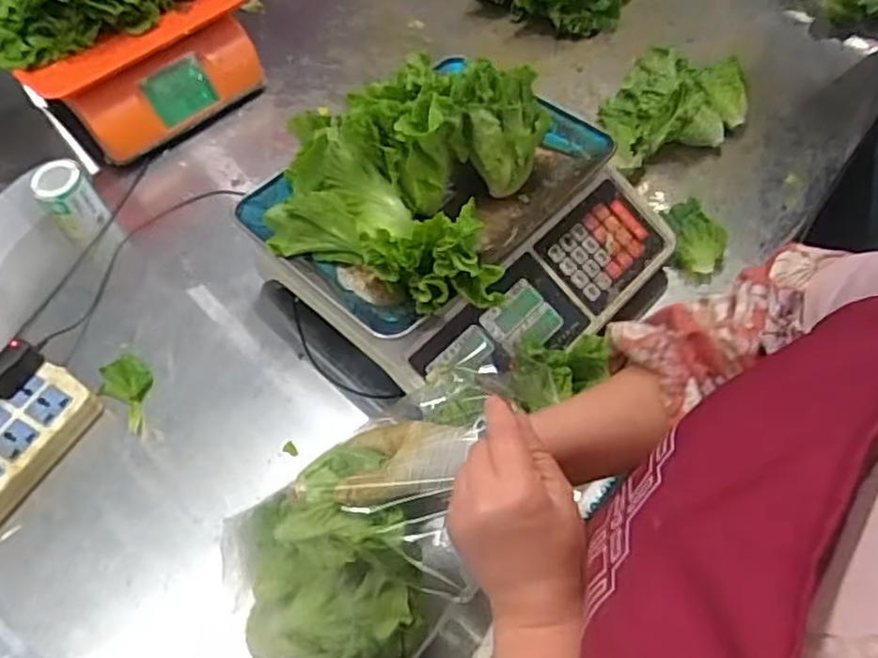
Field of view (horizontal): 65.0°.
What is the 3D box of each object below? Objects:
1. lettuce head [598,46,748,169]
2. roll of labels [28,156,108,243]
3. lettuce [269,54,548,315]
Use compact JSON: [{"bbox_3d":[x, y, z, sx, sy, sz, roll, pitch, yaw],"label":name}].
[{"bbox_3d":[0.279,-0.268,0.831,0.214,0.076,0.127,-21,58,-9],"label":"lettuce head"},{"bbox_3d":[-0.433,-0.153,0.815,0.062,0.070,0.062,-41,63,-20],"label":"roll of labels"},{"bbox_3d":[-0.034,-0.145,0.623,0.219,0.108,0.231,-2,57,3],"label":"lettuce"}]

